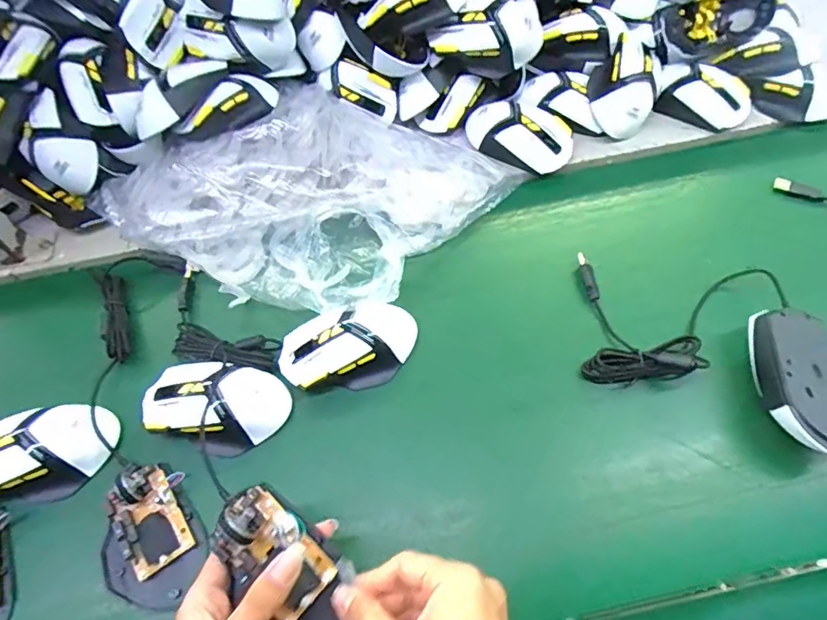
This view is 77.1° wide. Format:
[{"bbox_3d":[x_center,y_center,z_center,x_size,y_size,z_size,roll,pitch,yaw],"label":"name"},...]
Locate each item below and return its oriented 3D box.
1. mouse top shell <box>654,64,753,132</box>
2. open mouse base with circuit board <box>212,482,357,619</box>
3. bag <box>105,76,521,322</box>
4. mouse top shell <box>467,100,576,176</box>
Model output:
[{"bbox_3d":[0.322,-0.236,0.578,0.097,0.030,0.064,24,93,11],"label":"mouse top shell"},{"bbox_3d":[-0.080,0.161,0.321,0.062,0.033,0.109,-37,72,-13],"label":"open mouse base with circuit board"},{"bbox_3d":[-0.095,-0.124,0.530,0.306,0.056,0.322,40,76,14],"label":"bag"},{"bbox_3d":[0.115,-0.192,0.564,0.118,0.039,0.063,25,66,16],"label":"mouse top shell"}]

